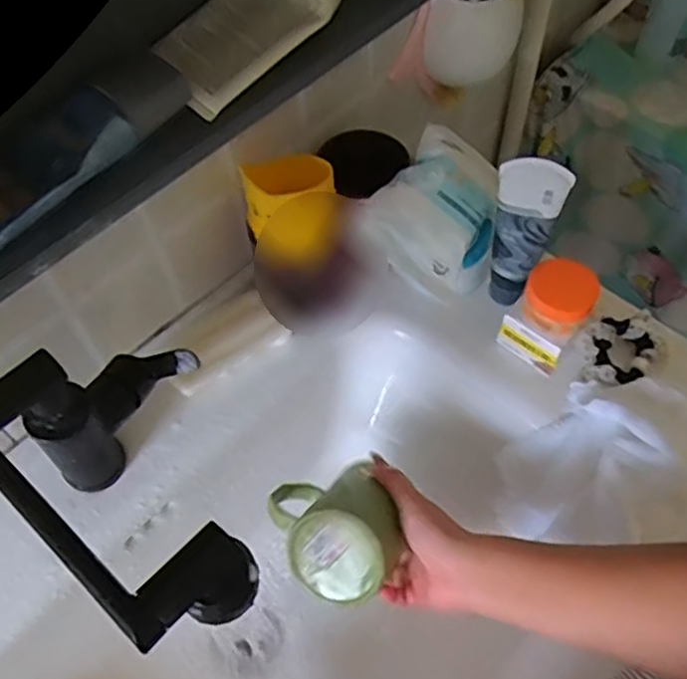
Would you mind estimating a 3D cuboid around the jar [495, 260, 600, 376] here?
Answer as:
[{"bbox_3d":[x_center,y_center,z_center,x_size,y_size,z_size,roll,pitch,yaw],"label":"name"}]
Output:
[{"bbox_3d":[0.181,-0.021,0.619,0.057,0.098,0.059,35,64,22],"label":"jar"}]

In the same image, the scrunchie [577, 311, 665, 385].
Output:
[{"bbox_3d":[0.250,0.008,0.628,0.087,0.019,0.060,-30,60,-17],"label":"scrunchie"}]

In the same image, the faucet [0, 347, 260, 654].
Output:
[{"bbox_3d":[-0.126,0.099,0.496,0.222,0.170,0.152,36,64,23],"label":"faucet"}]

